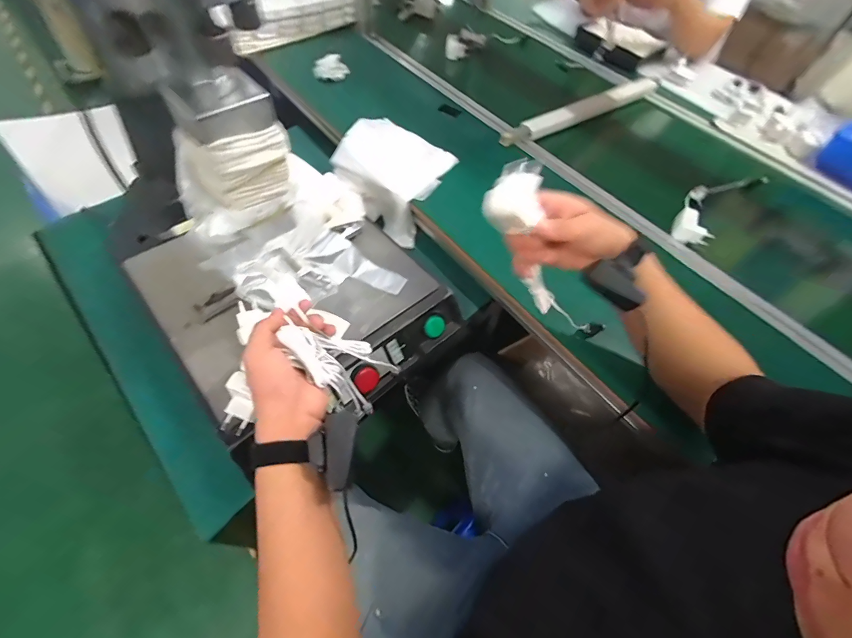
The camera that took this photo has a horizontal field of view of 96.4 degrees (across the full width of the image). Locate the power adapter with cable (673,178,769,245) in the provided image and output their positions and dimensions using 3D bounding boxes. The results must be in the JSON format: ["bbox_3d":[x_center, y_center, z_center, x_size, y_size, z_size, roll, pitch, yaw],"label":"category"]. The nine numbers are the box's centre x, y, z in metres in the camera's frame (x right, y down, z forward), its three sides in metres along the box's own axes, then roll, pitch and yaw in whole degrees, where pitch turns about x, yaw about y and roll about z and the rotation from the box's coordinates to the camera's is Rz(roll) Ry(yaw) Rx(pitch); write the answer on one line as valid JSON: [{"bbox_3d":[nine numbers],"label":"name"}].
[{"bbox_3d":[0.573,-0.236,0.750,0.296,0.036,0.087,-36,66,-25],"label":"power adapter with cable"}]

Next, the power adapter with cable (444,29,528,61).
[{"bbox_3d":[0.159,-0.809,1.099,0.261,0.028,0.108,-32,64,-23],"label":"power adapter with cable"}]

